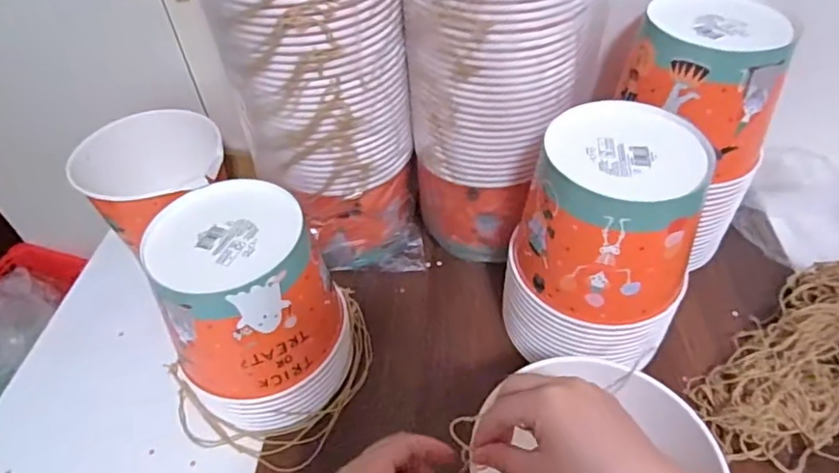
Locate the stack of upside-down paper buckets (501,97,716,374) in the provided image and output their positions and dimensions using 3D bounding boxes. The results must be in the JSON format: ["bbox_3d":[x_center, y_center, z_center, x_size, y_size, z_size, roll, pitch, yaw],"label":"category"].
[{"bbox_3d":[0.169,0.017,0.515,0.147,0.227,0.145,19,51,20],"label":"stack of upside-down paper buckets"}]

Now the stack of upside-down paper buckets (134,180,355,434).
[{"bbox_3d":[-0.148,0.068,0.510,0.153,0.181,0.150,-17,48,-12],"label":"stack of upside-down paper buckets"}]

